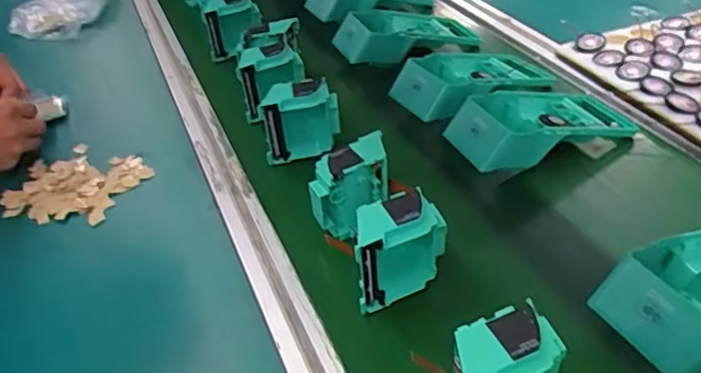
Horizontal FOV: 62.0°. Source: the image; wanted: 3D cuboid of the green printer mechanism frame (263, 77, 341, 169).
[{"bbox_3d":[-0.054,-0.071,0.610,0.080,0.074,0.042,-16,38,-13],"label":"green printer mechanism frame"}]

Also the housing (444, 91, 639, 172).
[{"bbox_3d":[0.195,-0.067,0.597,0.191,0.051,0.092,-19,39,-17],"label":"housing"}]

